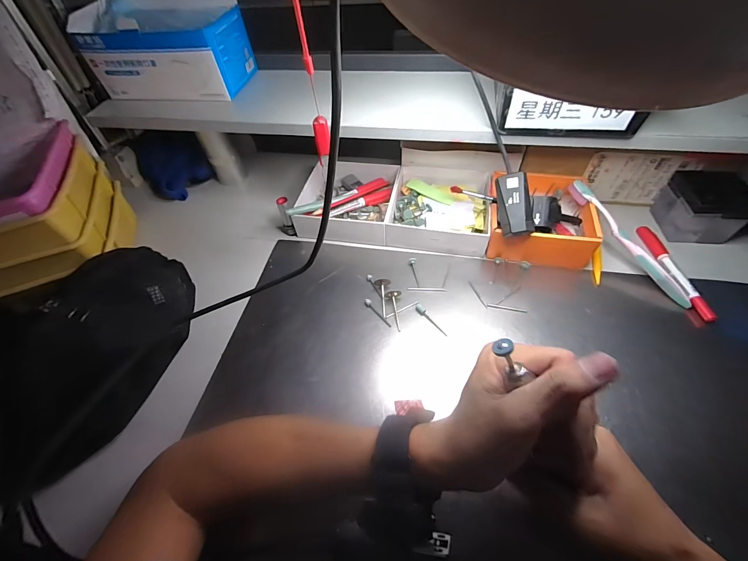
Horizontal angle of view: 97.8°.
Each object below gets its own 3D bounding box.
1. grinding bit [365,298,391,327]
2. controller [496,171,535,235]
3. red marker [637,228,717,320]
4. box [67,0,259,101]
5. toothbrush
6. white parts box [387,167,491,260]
[{"bbox_3d":[0.004,0.038,0.379,0.008,0.008,0.043,-33,57,-18],"label":"grinding bit"},{"bbox_3d":[0.156,-0.084,0.361,0.032,0.024,0.069,-6,84,1],"label":"controller"},{"bbox_3d":[0.349,-0.014,0.381,0.016,0.011,0.138,-2,53,3],"label":"red marker"},{"bbox_3d":[-0.280,-0.324,0.421,0.196,0.132,0.106,5,54,8],"label":"box"},{"bbox_3d":[0.296,-0.048,0.381,0.014,0.018,0.182,-29,74,-16],"label":"toothbrush"},{"bbox_3d":[0.093,-0.105,0.453,0.133,0.041,0.144,8,54,11],"label":"white parts box"}]

